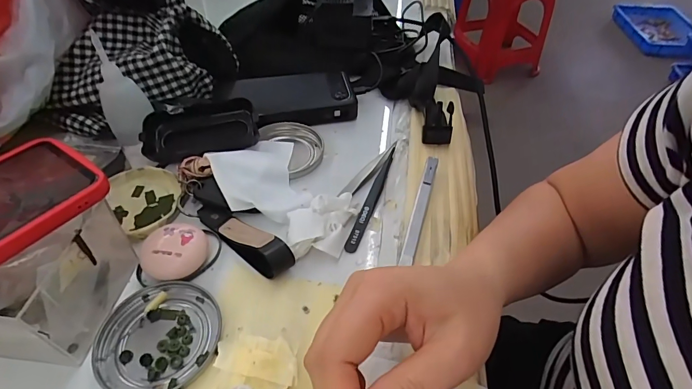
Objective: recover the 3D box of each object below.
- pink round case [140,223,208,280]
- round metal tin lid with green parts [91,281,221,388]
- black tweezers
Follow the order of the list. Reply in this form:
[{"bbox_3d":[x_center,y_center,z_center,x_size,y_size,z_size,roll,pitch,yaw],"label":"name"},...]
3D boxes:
[{"bbox_3d":[-0.131,0.045,0.302,0.048,0.023,0.041,-29,55,-26],"label":"pink round case"},{"bbox_3d":[-0.127,0.096,0.266,0.077,0.008,0.075,1,47,-1],"label":"round metal tin lid with green parts"},{"bbox_3d":[0.024,0.002,0.357,0.011,0.009,0.121,16,49,12],"label":"black tweezers"}]

